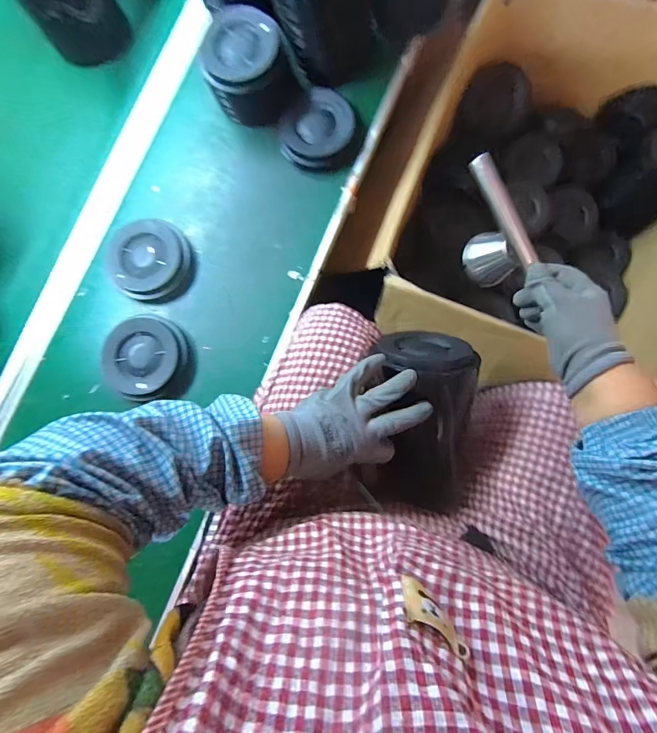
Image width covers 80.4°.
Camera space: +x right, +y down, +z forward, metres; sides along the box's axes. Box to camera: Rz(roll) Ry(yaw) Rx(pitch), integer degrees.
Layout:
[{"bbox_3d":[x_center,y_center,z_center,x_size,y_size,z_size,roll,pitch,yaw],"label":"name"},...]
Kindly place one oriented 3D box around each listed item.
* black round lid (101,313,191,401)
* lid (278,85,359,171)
[{"bbox_3d":[-0.260,-0.013,0.554,0.111,0.033,0.119,-1,82,4],"label":"black round lid"},{"bbox_3d":[-0.016,-0.359,0.590,0.112,0.024,0.119,-9,81,3],"label":"lid"}]

